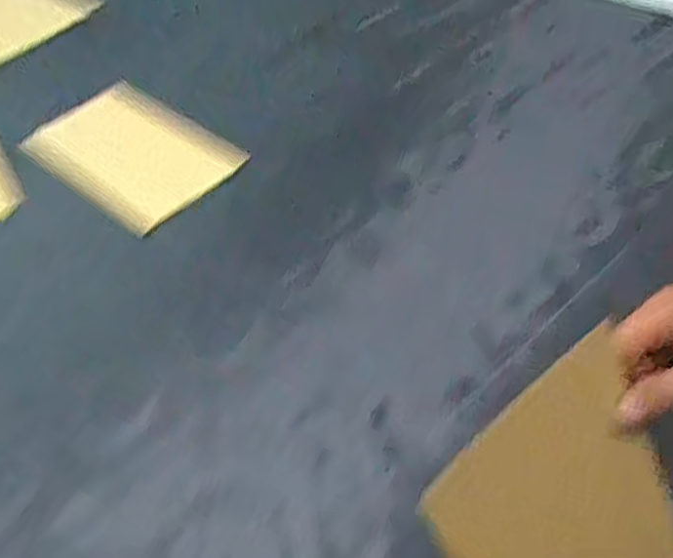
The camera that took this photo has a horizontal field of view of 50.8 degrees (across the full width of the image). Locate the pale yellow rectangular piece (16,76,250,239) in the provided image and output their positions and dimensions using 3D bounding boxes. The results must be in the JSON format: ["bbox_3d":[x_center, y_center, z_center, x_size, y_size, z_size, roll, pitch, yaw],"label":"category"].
[{"bbox_3d":[-0.236,-0.151,0.838,0.250,0.018,0.156,33,68,27],"label":"pale yellow rectangular piece"}]

